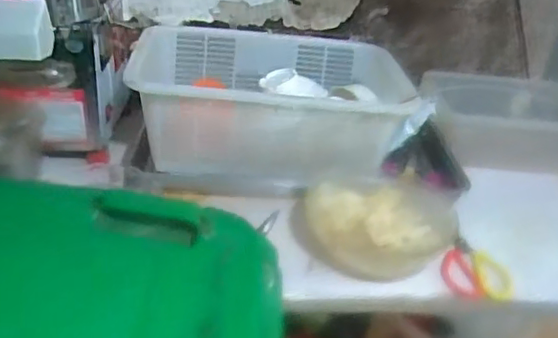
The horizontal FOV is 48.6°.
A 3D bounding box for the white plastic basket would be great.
[{"bbox_3d":[-0.014,-0.135,1.168,0.468,0.163,0.357,3,32,-5],"label":"white plastic basket"}]

